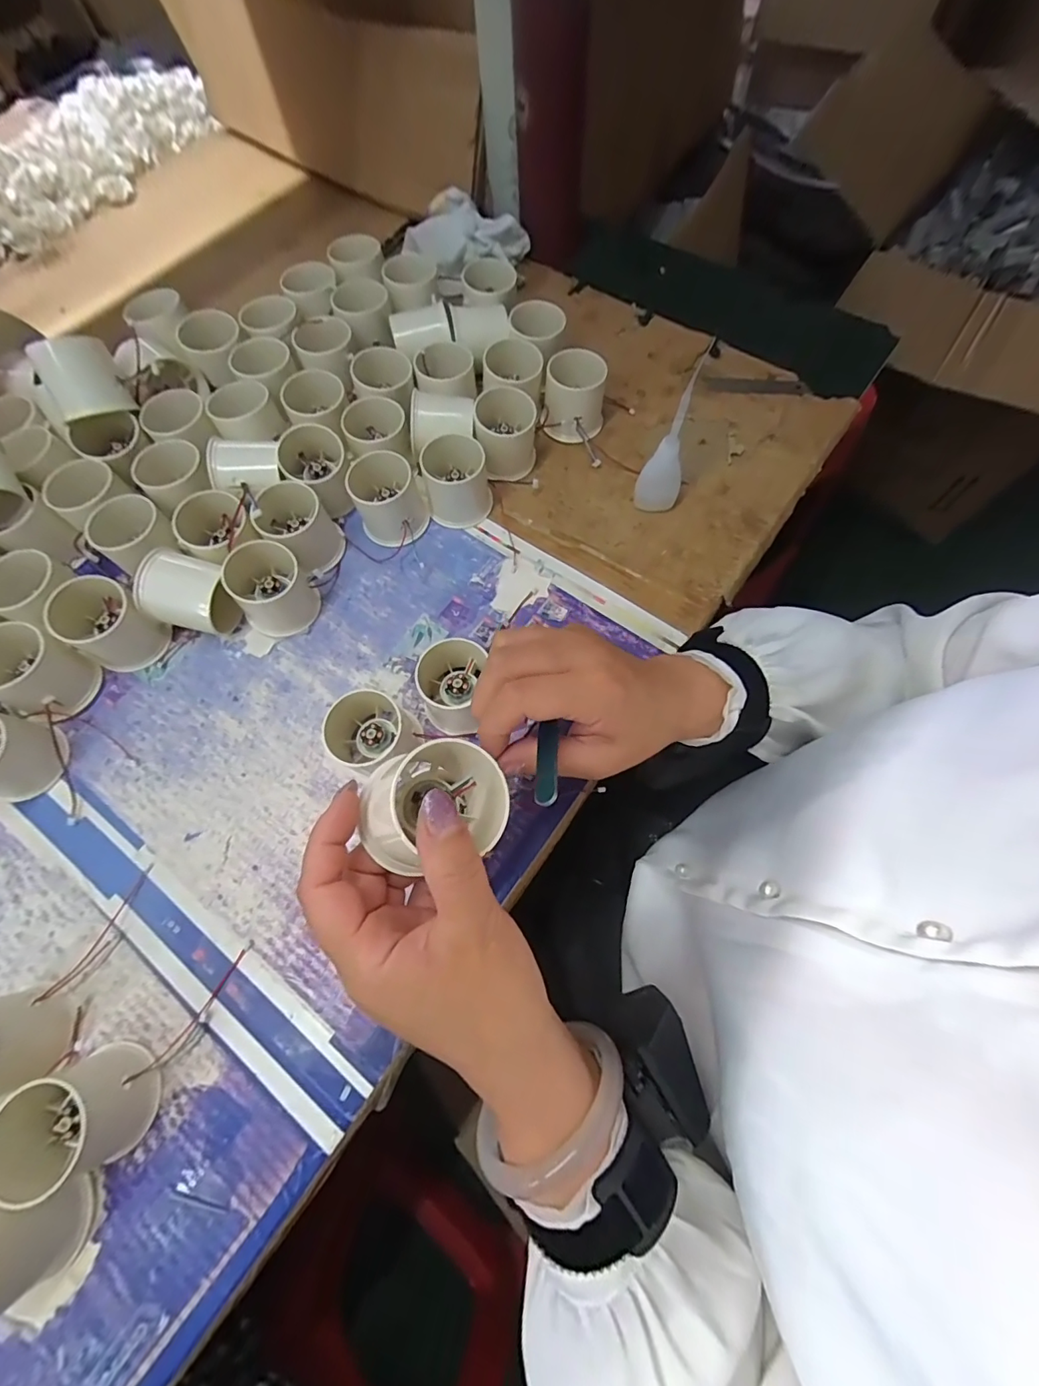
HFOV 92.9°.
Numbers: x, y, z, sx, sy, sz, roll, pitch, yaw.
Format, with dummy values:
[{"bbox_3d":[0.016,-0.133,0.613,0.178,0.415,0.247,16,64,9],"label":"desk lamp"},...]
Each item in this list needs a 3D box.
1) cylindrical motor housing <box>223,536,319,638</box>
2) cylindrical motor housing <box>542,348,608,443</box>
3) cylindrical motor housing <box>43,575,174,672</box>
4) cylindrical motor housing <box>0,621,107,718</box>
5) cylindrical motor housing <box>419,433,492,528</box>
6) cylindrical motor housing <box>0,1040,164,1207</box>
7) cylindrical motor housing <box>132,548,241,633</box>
[{"bbox_3d":[-0.188,-0.078,0.374,0.053,0.052,0.057,0,70,1],"label":"cylindrical motor housing"},{"bbox_3d":[0.048,-0.257,0.433,0.050,0.055,0.046,0,70,1],"label":"cylindrical motor housing"},{"bbox_3d":[-0.300,-0.050,0.363,0.058,0.045,0.052,31,74,11],"label":"cylindrical motor housing"},{"bbox_3d":[-0.340,-0.016,0.344,0.061,0.050,0.052,25,73,9],"label":"cylindrical motor housing"},{"bbox_3d":[-0.052,-0.172,0.403,0.052,0.046,0.052,0,70,1],"label":"cylindrical motor housing"},{"bbox_3d":[-0.237,0.228,0.264,0.057,0.046,0.053,0,70,1],"label":"cylindrical motor housing"},{"bbox_3d":[-0.237,-0.070,0.368,0.062,0.050,0.049,8,71,4],"label":"cylindrical motor housing"}]

